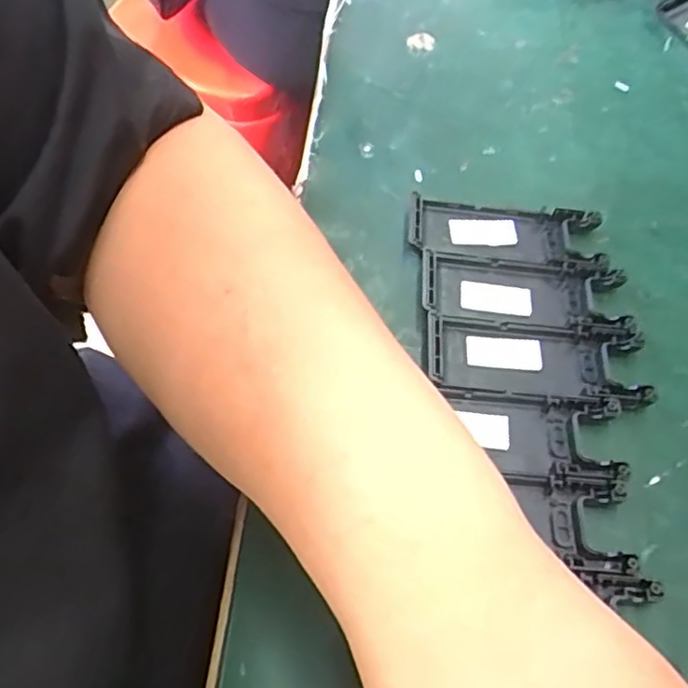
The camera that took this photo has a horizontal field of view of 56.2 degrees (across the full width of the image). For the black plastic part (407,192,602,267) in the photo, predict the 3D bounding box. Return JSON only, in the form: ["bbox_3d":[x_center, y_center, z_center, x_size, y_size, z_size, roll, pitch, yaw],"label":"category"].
[{"bbox_3d":[0.085,-0.060,0.343,0.100,0.009,0.039,6,58,0],"label":"black plastic part"}]

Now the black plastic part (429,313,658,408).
[{"bbox_3d":[0.090,0.008,0.305,0.100,0.013,0.040,8,58,1],"label":"black plastic part"}]

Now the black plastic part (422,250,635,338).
[{"bbox_3d":[0.090,-0.025,0.324,0.100,0.012,0.041,8,58,2],"label":"black plastic part"}]

